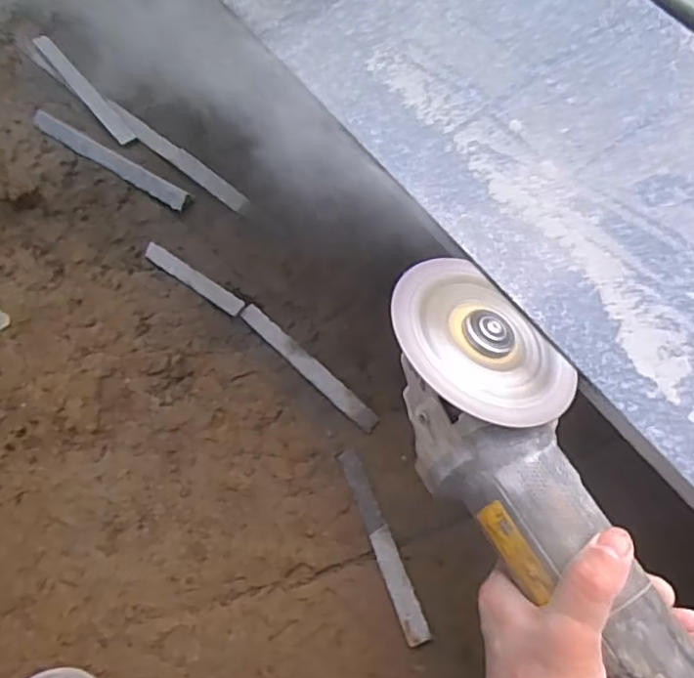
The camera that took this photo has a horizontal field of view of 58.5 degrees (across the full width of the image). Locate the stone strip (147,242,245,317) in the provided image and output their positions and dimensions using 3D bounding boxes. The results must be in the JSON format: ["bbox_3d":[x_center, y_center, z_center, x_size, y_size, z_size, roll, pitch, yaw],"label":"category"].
[{"bbox_3d":[-0.154,-0.060,0.619,0.111,0.010,0.018,31,74,12],"label":"stone strip"}]

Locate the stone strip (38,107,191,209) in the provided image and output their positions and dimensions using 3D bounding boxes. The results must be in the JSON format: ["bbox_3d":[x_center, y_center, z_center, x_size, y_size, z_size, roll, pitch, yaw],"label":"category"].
[{"bbox_3d":[-0.255,-0.193,0.661,0.209,0.009,0.021,31,77,14],"label":"stone strip"}]

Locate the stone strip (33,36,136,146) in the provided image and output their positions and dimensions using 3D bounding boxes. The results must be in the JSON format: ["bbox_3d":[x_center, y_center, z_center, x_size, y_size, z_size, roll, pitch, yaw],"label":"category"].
[{"bbox_3d":[-0.299,-0.282,0.700,0.019,0.008,0.198,-40,73,-8],"label":"stone strip"}]

